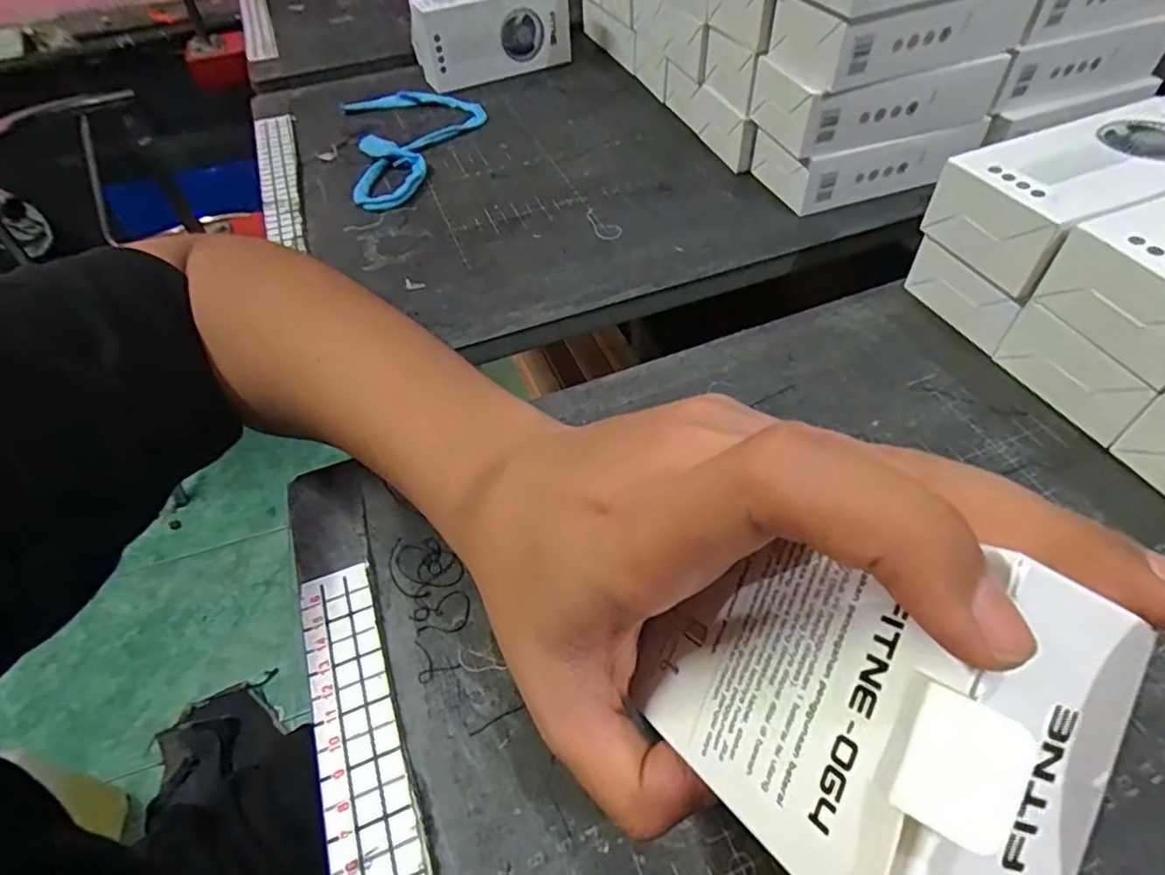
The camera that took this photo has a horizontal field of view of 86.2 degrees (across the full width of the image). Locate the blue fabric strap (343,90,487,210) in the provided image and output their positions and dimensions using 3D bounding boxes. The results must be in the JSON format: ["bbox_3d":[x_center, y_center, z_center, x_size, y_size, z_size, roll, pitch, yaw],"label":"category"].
[{"bbox_3d":[-0.141,-0.262,0.536,0.118,0.013,0.203,-15,51,-7],"label":"blue fabric strap"}]

